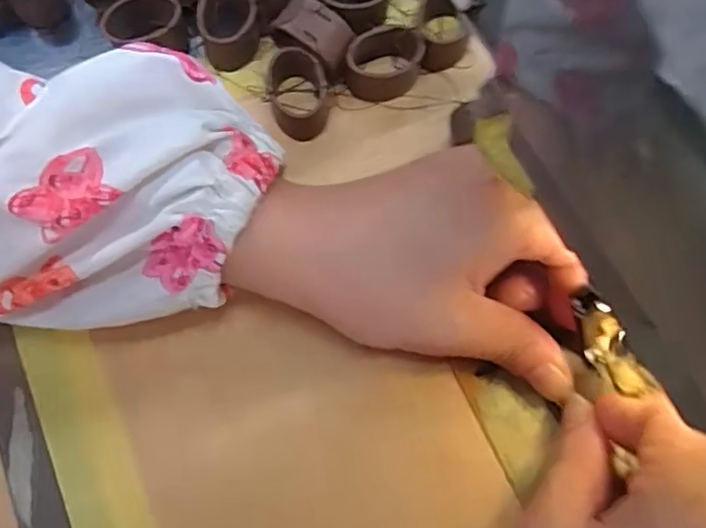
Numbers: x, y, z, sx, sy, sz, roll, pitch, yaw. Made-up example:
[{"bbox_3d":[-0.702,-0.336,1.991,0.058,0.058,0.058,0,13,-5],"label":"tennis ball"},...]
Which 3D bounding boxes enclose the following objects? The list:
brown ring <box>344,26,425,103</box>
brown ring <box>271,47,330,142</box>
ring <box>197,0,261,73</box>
[{"bbox_3d":[0.013,-0.082,0.259,0.029,0.019,0.025,9,69,1],"label":"brown ring"},{"bbox_3d":[-0.022,-0.069,0.254,0.023,0.019,0.033,-5,69,-4],"label":"brown ring"},{"bbox_3d":[-0.051,-0.099,0.260,0.023,0.018,0.034,-6,69,-4],"label":"ring"}]

